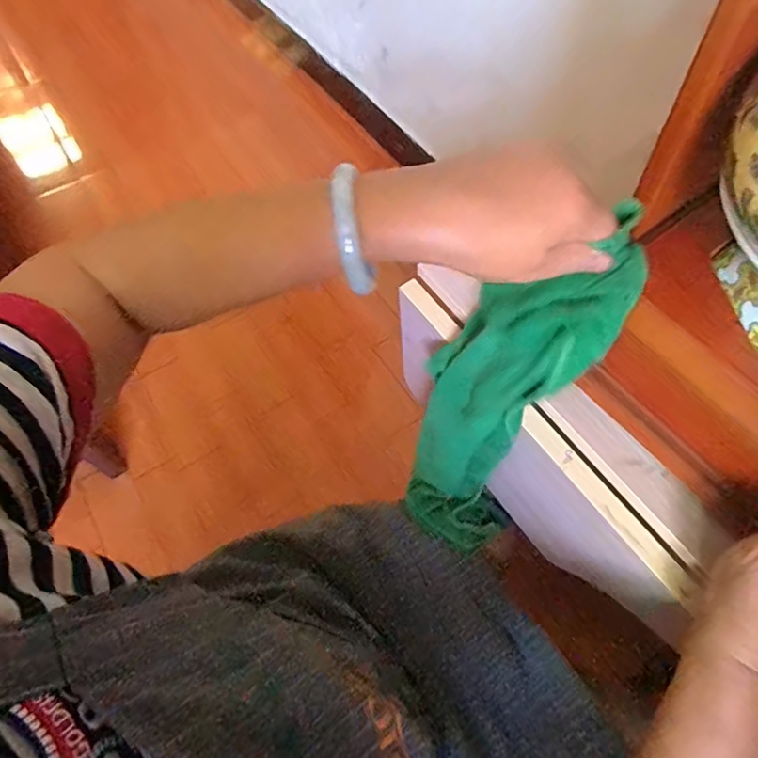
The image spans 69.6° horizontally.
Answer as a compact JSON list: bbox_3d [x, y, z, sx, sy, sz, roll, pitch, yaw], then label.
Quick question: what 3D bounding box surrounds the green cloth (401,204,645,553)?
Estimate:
[{"bbox_3d":[0.104,0.033,0.501,0.123,0.419,0.081,26,56,9],"label":"green cloth"}]

